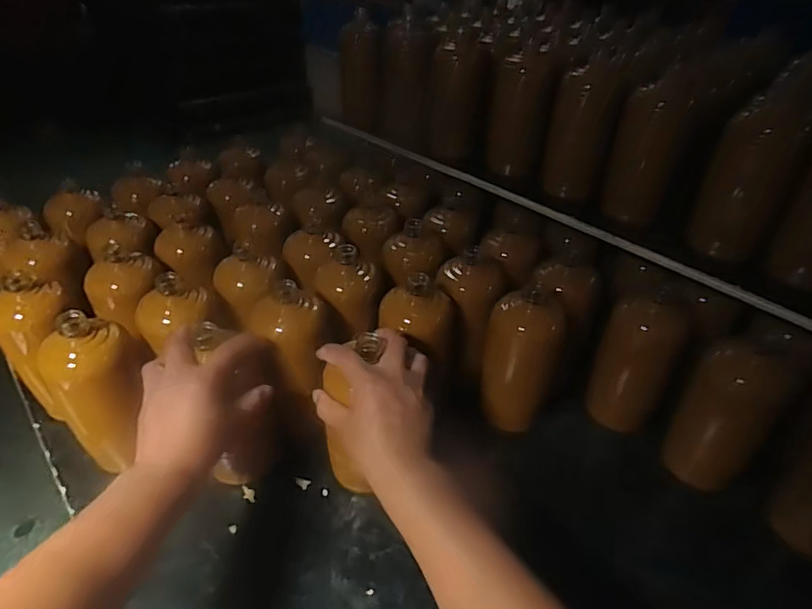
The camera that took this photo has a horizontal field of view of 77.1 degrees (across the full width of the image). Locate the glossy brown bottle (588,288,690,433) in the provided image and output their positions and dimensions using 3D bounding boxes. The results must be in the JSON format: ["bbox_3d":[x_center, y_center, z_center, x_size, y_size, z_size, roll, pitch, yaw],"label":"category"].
[{"bbox_3d":[0.270,0.069,0.605,0.082,0.178,0.067,20,39,23],"label":"glossy brown bottle"}]

